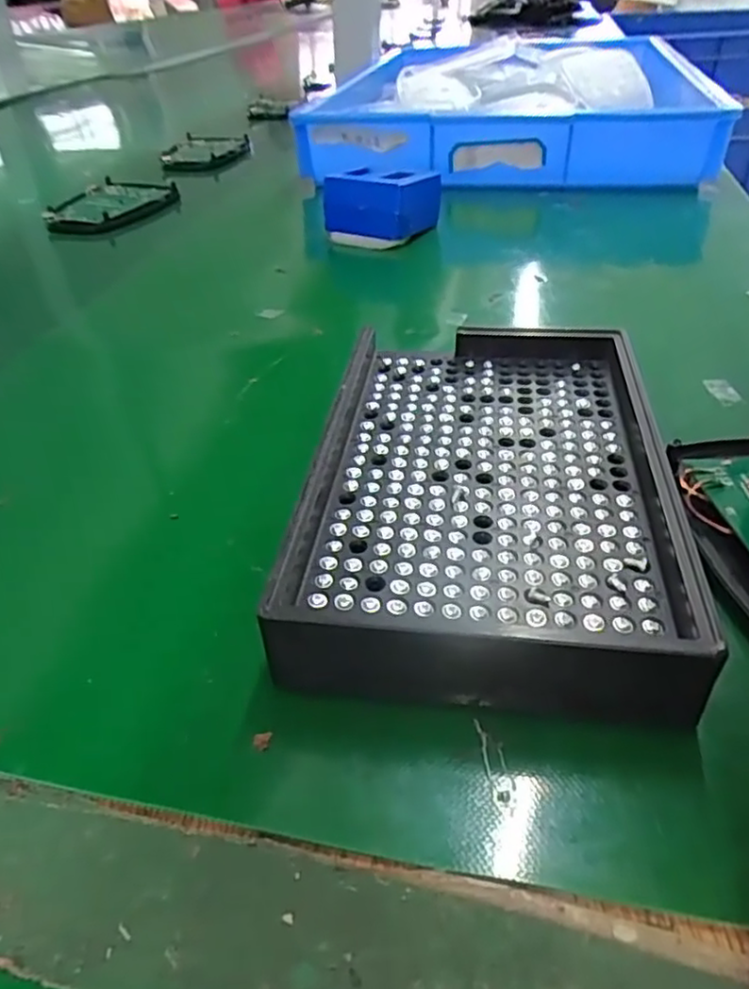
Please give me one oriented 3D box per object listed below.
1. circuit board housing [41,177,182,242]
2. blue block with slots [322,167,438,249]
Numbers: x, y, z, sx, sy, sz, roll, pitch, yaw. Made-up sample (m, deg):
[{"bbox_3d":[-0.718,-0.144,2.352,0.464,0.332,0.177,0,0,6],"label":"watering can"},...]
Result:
[{"bbox_3d":[-0.182,-0.196,0.456,0.065,0.015,0.087,10,40,11],"label":"circuit board housing"},{"bbox_3d":[0.004,-0.164,0.376,0.054,0.035,0.044,23,44,25],"label":"blue block with slots"}]

